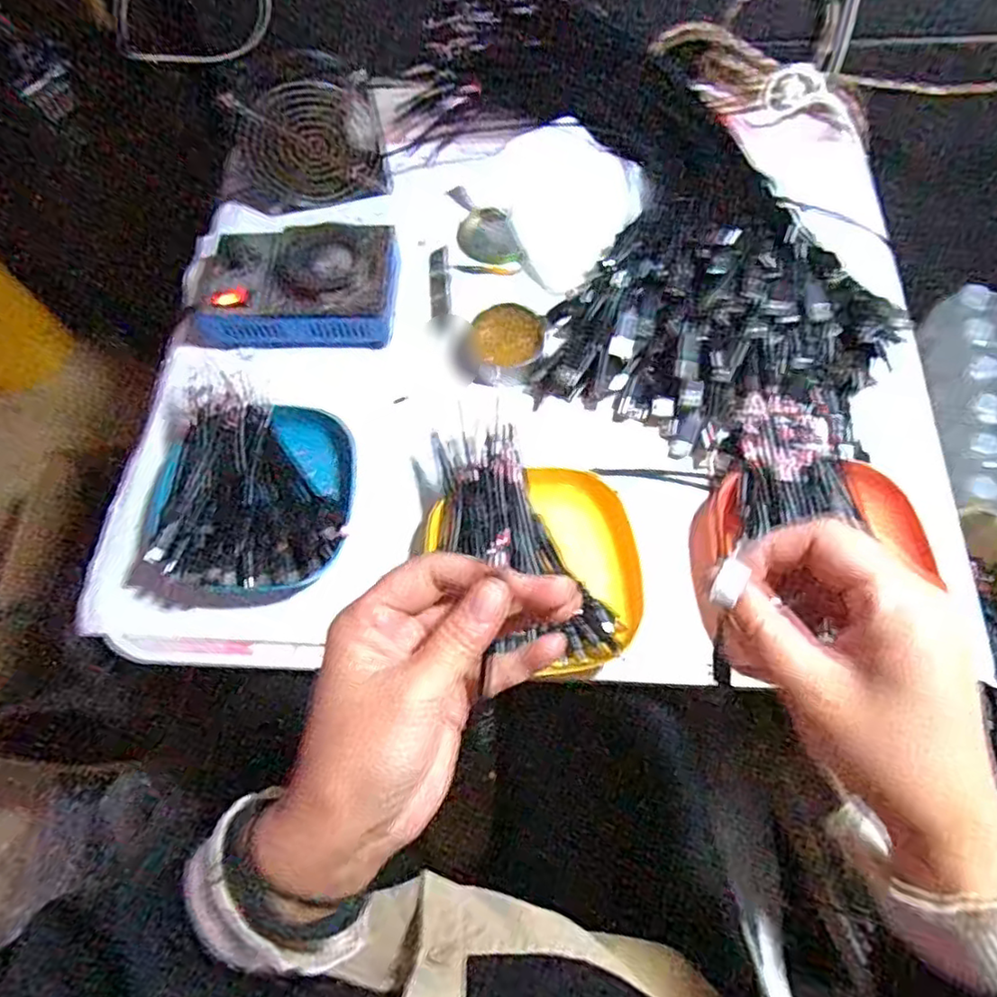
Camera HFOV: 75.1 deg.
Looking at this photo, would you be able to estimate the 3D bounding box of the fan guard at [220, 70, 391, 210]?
[{"bbox_3d":[-0.161,-0.310,0.567,0.116,0.103,0.018,-22,51,-14],"label":"fan guard"}]

